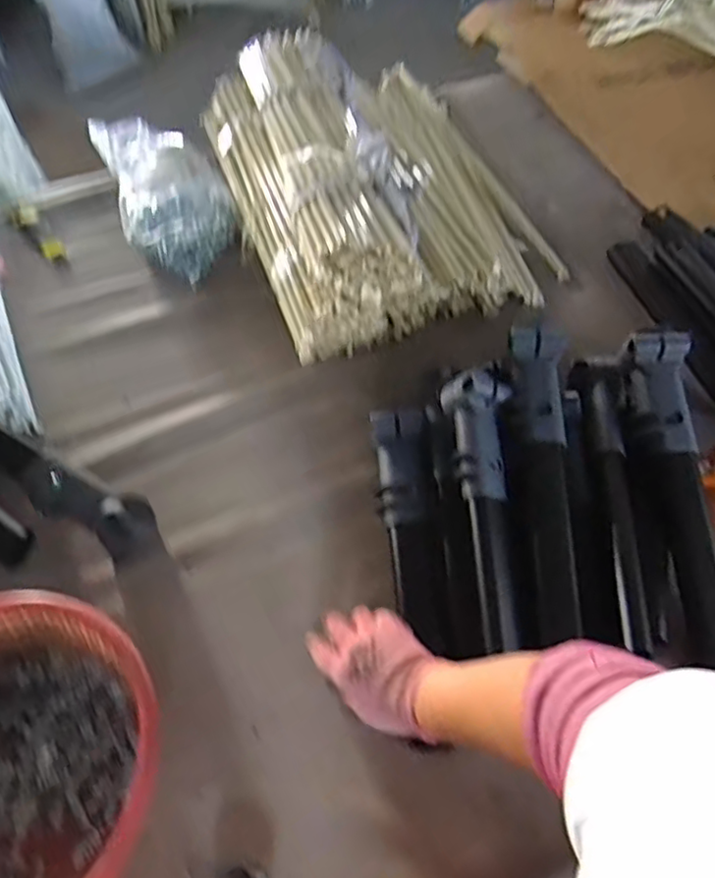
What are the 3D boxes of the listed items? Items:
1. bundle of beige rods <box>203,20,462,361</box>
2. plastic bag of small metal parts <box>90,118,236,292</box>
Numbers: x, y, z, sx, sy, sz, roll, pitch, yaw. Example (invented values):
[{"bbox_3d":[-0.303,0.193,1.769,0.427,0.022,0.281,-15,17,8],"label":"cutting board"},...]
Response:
[{"bbox_3d":[-0.070,-0.444,1.036,0.267,0.151,0.669,-18,56,-10],"label":"bundle of beige rods"},{"bbox_3d":[-0.308,-0.407,1.049,0.181,0.134,0.291,-21,57,-12],"label":"plastic bag of small metal parts"}]

